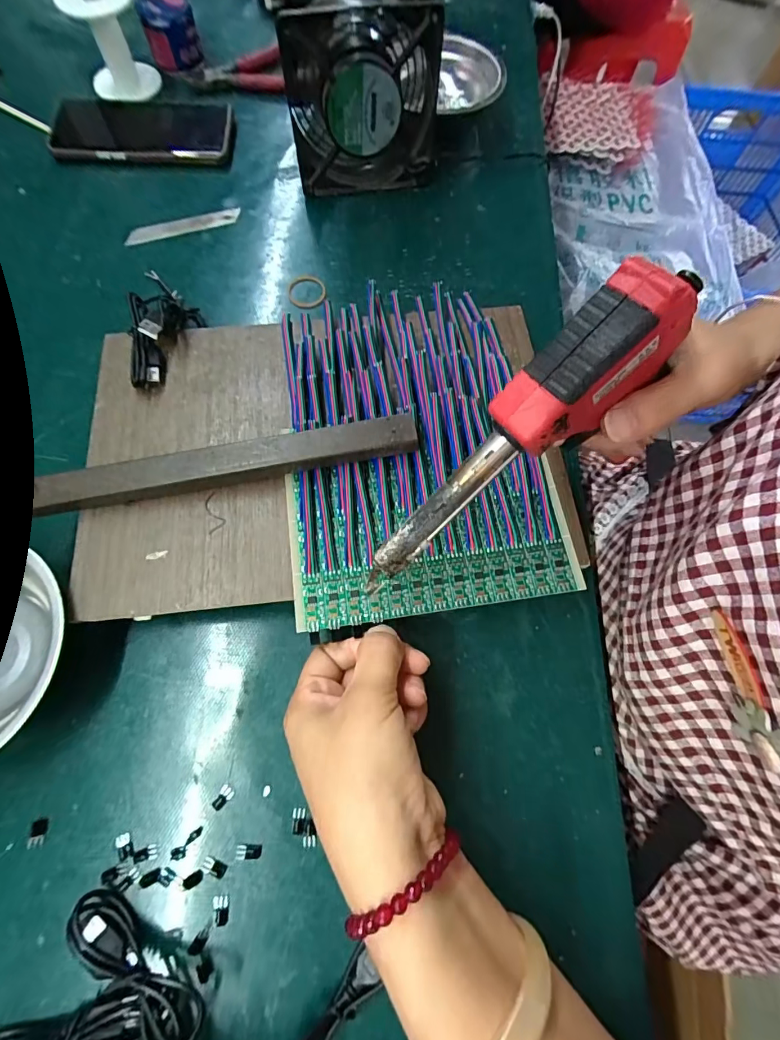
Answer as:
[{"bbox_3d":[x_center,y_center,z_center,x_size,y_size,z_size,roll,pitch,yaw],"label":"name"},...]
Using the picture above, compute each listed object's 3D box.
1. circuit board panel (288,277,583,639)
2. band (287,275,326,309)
[{"bbox_3d":[0.015,-0.055,0.277,0.162,0.017,0.220,-7,70,-5],"label":"circuit board panel"},{"bbox_3d":[-0.069,-0.191,0.363,0.032,0.004,0.035,-8,70,-5],"label":"band"}]

